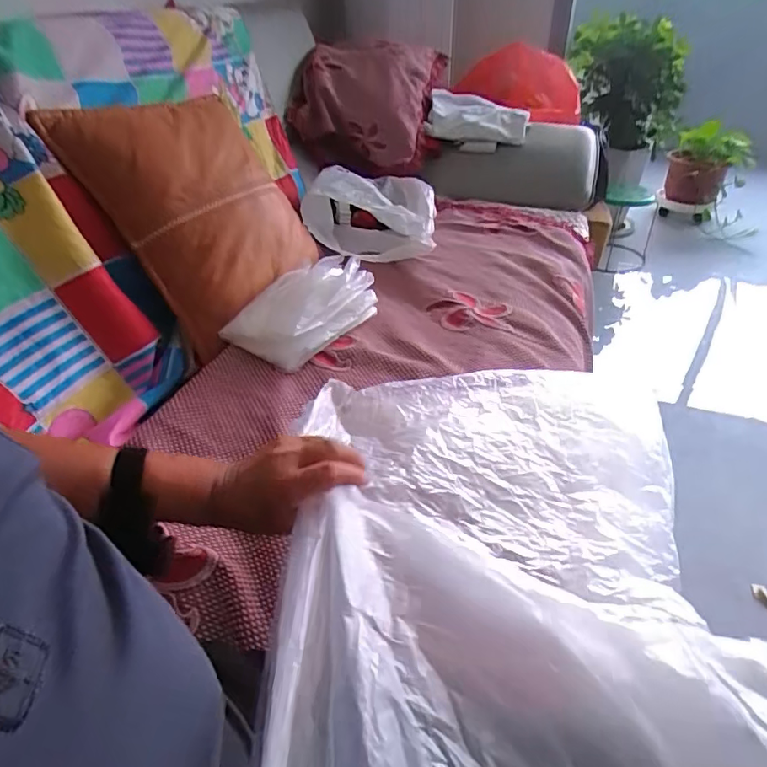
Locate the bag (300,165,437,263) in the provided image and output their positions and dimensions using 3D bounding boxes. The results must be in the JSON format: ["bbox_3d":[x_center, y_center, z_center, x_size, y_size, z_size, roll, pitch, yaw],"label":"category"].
[{"bbox_3d":[-0.027,-0.362,1.104,0.263,0.131,0.271,1,38,2],"label":"bag"}]

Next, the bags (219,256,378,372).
[{"bbox_3d":[-0.125,-0.120,0.825,0.130,0.086,0.224,24,44,28],"label":"bags"}]

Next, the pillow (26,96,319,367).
[{"bbox_3d":[-0.266,-0.292,0.837,0.094,0.363,0.326,-23,18,44],"label":"pillow"}]

